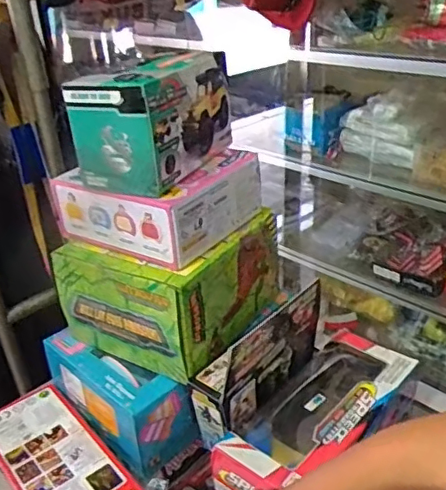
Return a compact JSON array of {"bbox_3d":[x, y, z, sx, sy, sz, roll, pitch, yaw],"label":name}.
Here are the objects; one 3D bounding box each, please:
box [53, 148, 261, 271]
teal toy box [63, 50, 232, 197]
[{"bbox_3d":[-0.059,-0.047,0.519,0.138,0.055,0.133,16,36,33],"label":"box"},{"bbox_3d":[-0.061,-0.112,0.485,0.081,0.088,0.133,10,33,25],"label":"teal toy box"}]

